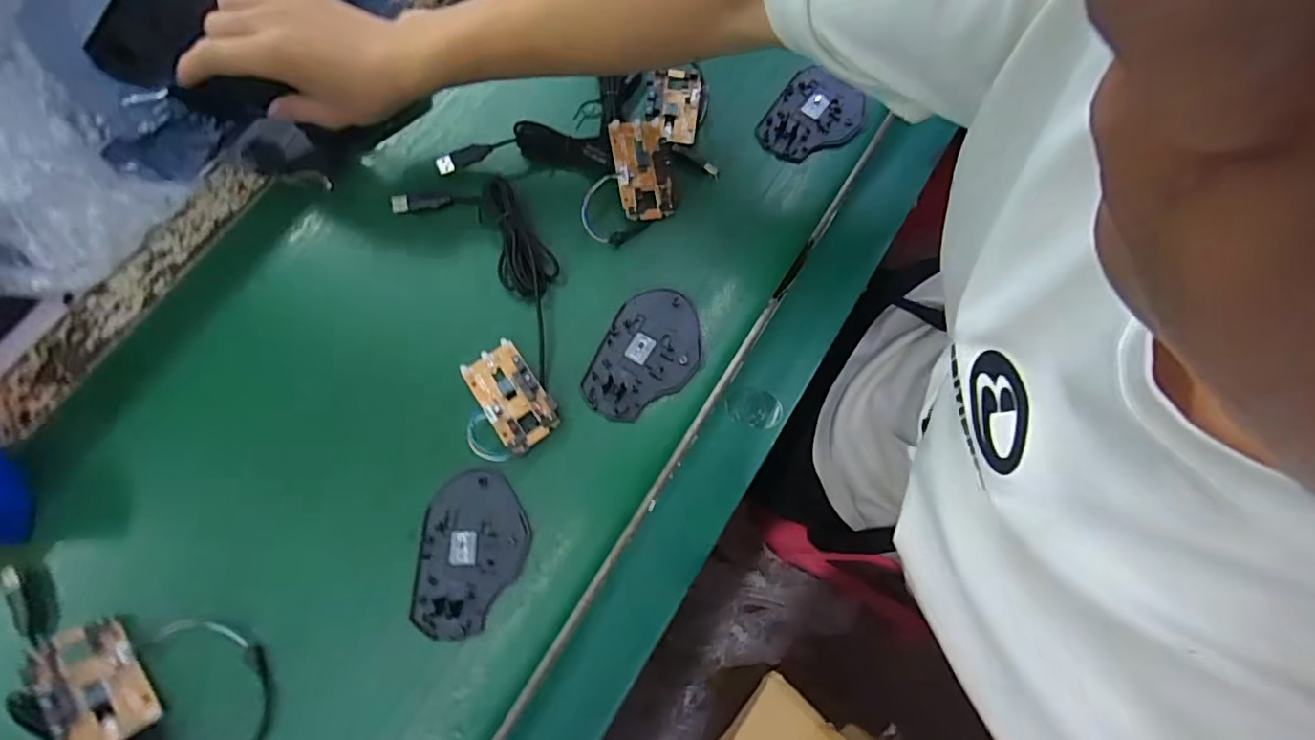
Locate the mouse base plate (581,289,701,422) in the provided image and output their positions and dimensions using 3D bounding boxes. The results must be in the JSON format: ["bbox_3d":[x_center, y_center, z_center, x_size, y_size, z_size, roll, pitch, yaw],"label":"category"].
[{"bbox_3d":[-0.007,-0.011,0.433,0.070,0.009,0.109,25,75,6],"label":"mouse base plate"}]

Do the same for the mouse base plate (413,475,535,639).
[{"bbox_3d":[-0.130,0.128,0.394,0.072,0.010,0.108,6,73,1],"label":"mouse base plate"}]

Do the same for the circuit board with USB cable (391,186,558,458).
[{"bbox_3d":[-0.125,-0.053,0.436,0.098,0.020,0.233,-23,75,-8],"label":"circuit board with USB cable"}]

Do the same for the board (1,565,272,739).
[{"bbox_3d":[-0.352,0.204,0.357,0.196,0.032,0.097,14,74,3],"label":"board"}]

